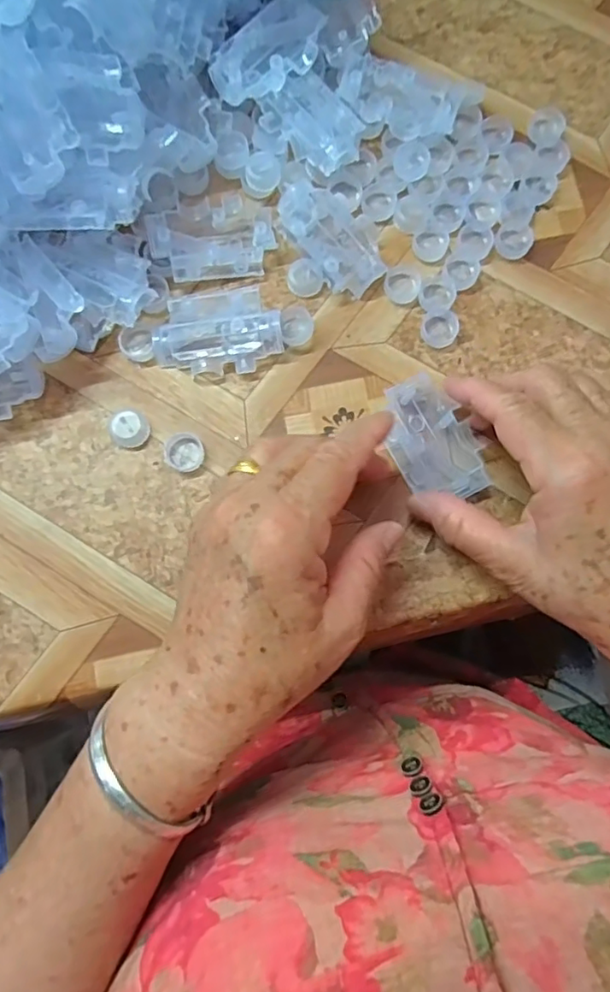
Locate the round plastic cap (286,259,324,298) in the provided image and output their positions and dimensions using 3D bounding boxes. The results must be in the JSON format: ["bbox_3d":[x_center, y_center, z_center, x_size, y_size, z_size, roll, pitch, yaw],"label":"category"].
[{"bbox_3d":[0.000,-0.123,0.320,0.019,0.010,0.018,0,79,-1],"label":"round plastic cap"}]

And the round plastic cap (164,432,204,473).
[{"bbox_3d":[-0.065,-0.024,0.303,0.021,0.006,0.019,25,80,4],"label":"round plastic cap"}]

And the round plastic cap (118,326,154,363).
[{"bbox_3d":[-0.093,-0.084,0.313,0.017,0.008,0.020,-17,80,-4],"label":"round plastic cap"}]

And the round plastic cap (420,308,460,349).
[{"bbox_3d":[0.075,-0.094,0.317,0.021,0.004,0.021,0,79,-1],"label":"round plastic cap"}]

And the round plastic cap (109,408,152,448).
[{"bbox_3d":[-0.094,-0.037,0.304,0.020,0.008,0.020,28,80,5],"label":"round plastic cap"}]

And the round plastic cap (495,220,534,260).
[{"bbox_3d":[0.121,-0.148,0.328,0.021,0.004,0.023,0,79,-1],"label":"round plastic cap"}]

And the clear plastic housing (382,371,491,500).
[{"bbox_3d":[0.067,-0.030,0.301,0.043,0.010,0.068,-21,80,-5],"label":"clear plastic housing"}]

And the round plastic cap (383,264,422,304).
[{"bbox_3d":[0.056,-0.122,0.322,0.020,0.005,0.025,21,79,3],"label":"round plastic cap"}]

